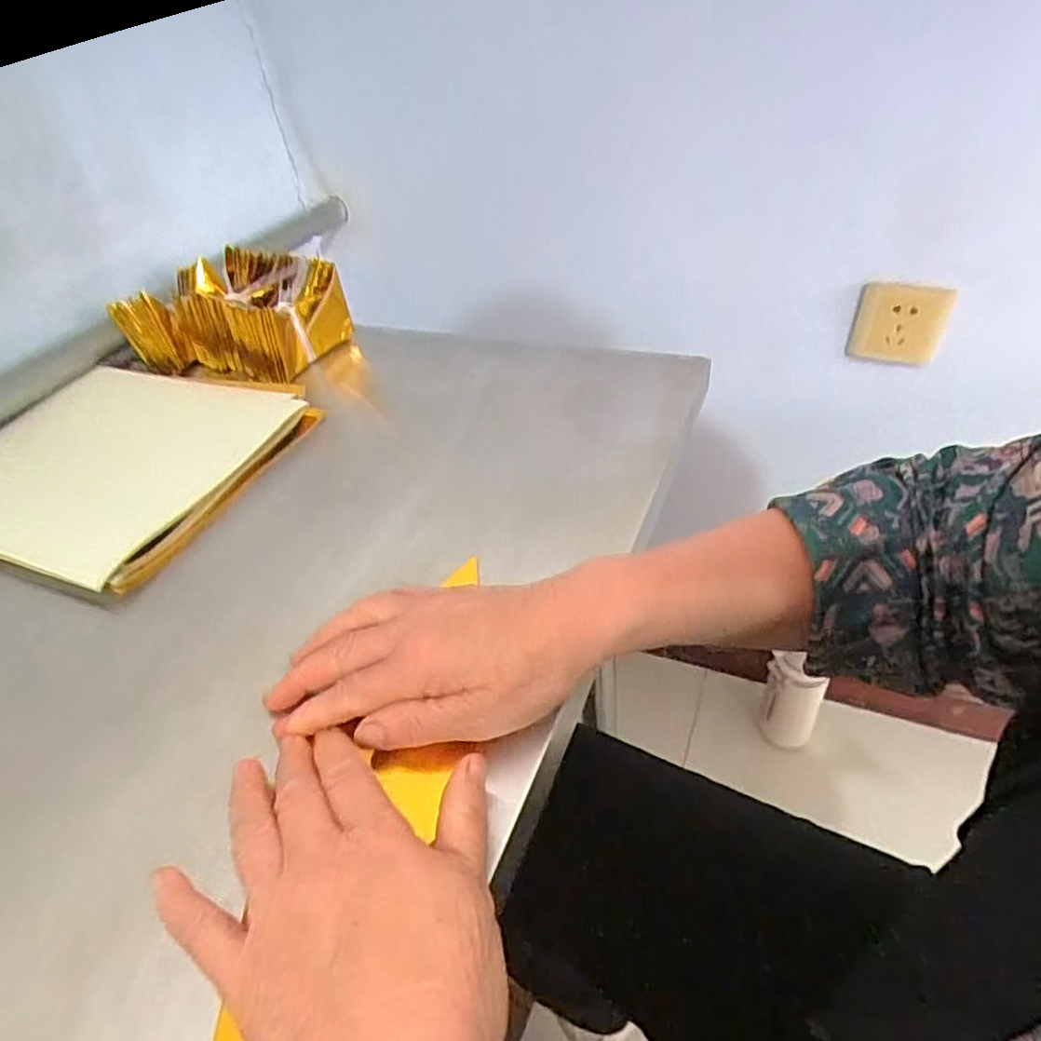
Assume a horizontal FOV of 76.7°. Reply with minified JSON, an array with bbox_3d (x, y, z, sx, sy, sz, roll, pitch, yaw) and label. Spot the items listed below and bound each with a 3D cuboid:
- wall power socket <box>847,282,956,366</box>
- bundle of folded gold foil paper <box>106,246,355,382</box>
[{"bbox_3d":[0.422,-0.220,0.734,0.090,0.089,0.012,11,52,20],"label":"wall power socket"},{"bbox_3d":[-0.281,-0.202,0.643,0.203,0.069,0.106,13,47,20],"label":"bundle of folded gold foil paper"}]

